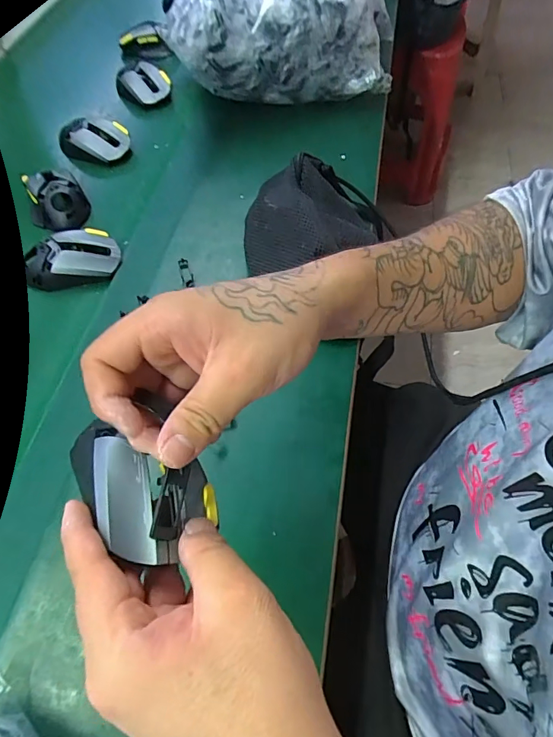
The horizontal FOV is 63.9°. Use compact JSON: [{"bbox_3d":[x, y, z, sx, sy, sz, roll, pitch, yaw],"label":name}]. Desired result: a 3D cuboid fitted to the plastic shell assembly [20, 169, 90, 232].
[{"bbox_3d":[-0.285,-0.217,0.573,0.070,0.041,0.089,-25,62,-13],"label":"plastic shell assembly"}]

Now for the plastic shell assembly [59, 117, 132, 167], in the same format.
[{"bbox_3d":[-0.260,-0.326,0.636,0.094,0.040,0.063,17,61,11],"label":"plastic shell assembly"}]

